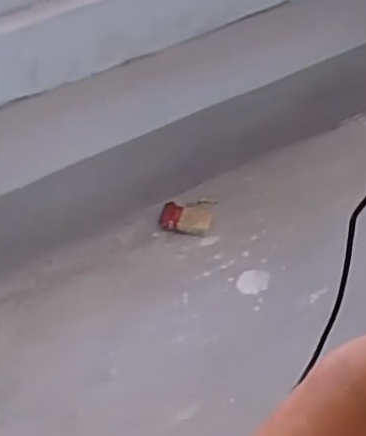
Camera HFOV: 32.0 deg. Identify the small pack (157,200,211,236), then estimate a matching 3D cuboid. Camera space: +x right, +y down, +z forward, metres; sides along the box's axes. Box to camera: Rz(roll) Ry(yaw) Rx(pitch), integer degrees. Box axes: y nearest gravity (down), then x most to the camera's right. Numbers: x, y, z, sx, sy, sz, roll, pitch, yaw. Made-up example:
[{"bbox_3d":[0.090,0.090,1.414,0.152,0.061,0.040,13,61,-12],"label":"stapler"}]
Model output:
[{"bbox_3d":[0.005,-0.001,1.288,0.099,0.027,0.077,3,41,14],"label":"small pack"}]

